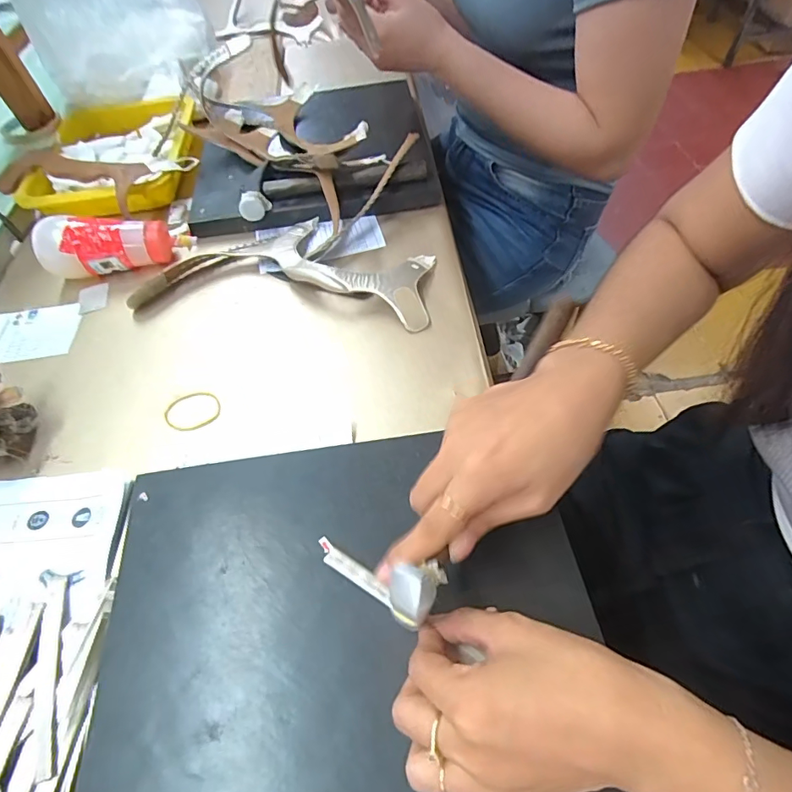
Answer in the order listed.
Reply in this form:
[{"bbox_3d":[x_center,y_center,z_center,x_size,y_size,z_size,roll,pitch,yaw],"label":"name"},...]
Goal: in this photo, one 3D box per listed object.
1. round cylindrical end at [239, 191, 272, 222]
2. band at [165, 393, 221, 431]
[{"bbox_3d":[-0.161,-0.218,0.542,0.036,0.031,0.014,-27,57,-14],"label":"round cylindrical end"},{"bbox_3d":[-0.182,0.012,0.425,0.052,0.004,0.039,-5,54,2],"label":"band"}]

